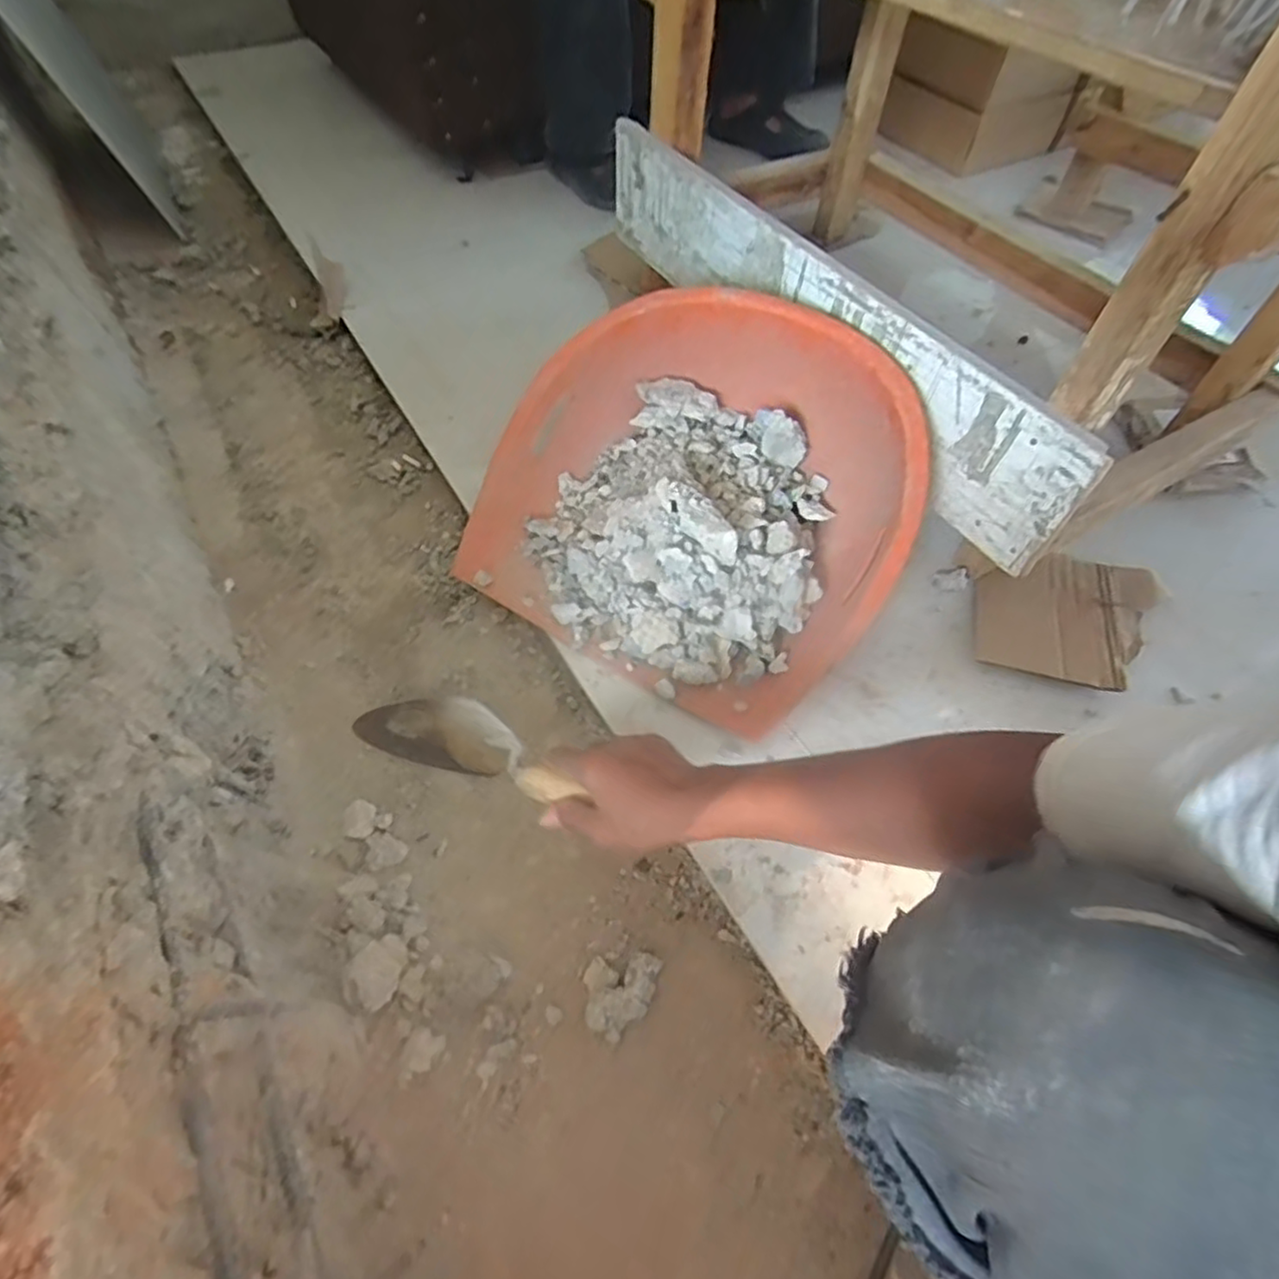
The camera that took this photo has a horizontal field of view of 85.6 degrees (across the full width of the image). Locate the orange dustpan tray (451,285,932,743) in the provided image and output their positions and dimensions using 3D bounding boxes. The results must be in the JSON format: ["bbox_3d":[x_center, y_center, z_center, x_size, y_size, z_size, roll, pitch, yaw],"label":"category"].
[{"bbox_3d":[0.052,-0.166,0.717,0.426,0.173,0.371,30,60,18],"label":"orange dustpan tray"}]

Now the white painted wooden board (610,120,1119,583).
[{"bbox_3d":[0.172,-0.388,0.812,0.027,0.149,0.798,-26,60,-18],"label":"white painted wooden board"}]

